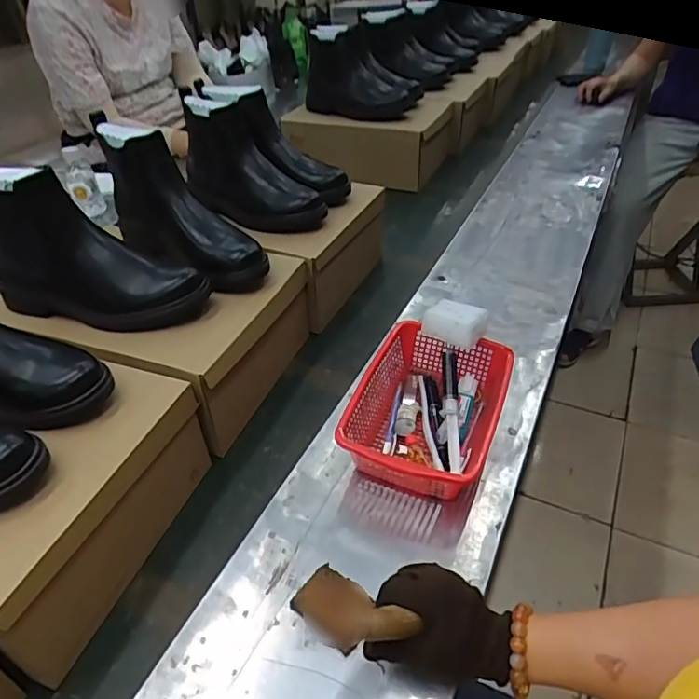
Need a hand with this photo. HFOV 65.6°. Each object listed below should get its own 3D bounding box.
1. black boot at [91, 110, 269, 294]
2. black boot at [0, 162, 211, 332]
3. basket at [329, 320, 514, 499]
[{"bbox_3d":[-0.215,-0.188,0.693,0.246,0.162,0.092,27,45,33],"label":"black boot"},{"bbox_3d":[-0.302,-0.115,0.614,0.248,0.160,0.094,12,38,16],"label":"black boot"},{"bbox_3d":[0.090,0.070,0.619,0.153,0.073,0.218,16,43,18],"label":"basket"}]

